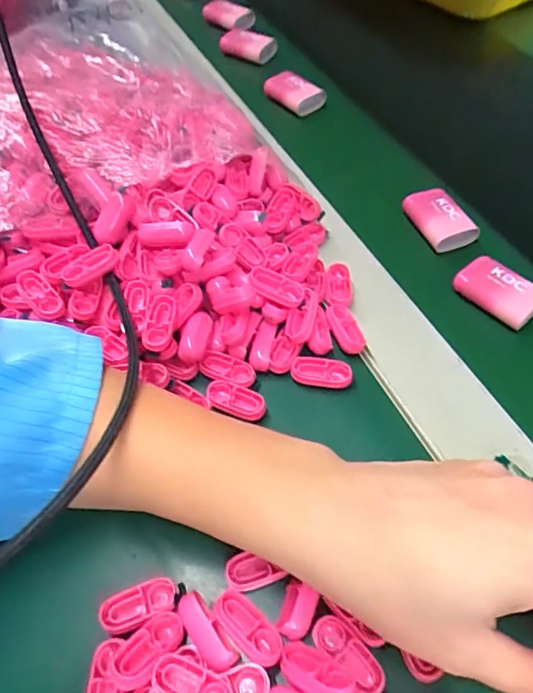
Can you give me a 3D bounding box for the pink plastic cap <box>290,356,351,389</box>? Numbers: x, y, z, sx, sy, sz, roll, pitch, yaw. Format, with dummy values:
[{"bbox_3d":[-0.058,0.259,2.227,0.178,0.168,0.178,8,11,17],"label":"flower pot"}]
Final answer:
[{"bbox_3d":[0.031,0.015,0.290,0.033,0.010,0.016,8,56,6],"label":"pink plastic cap"}]

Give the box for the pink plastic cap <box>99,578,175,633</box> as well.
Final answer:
[{"bbox_3d":[-0.056,0.113,0.223,0.032,0.004,0.015,-15,51,-13],"label":"pink plastic cap"}]

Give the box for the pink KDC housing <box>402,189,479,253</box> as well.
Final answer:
[{"bbox_3d":[0.124,-0.091,0.366,0.036,0.015,0.048,-18,51,-15],"label":"pink KDC housing"}]

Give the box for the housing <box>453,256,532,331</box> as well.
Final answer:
[{"bbox_3d":[0.149,-0.036,0.327,0.030,0.015,0.050,-34,57,-26],"label":"housing"}]

